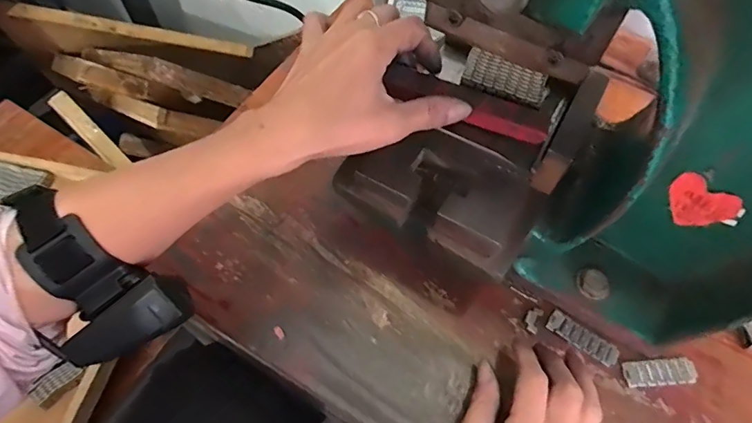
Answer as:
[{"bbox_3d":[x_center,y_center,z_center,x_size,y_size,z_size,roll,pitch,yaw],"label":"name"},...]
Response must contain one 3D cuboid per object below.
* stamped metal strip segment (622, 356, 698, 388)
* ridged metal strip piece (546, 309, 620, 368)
[{"bbox_3d":[0.207,0.117,0.345,0.053,0.004,0.018,-4,61,-3],"label":"stamped metal strip segment"},{"bbox_3d":[0.155,0.095,0.356,0.053,0.004,0.017,33,66,16],"label":"ridged metal strip piece"}]

